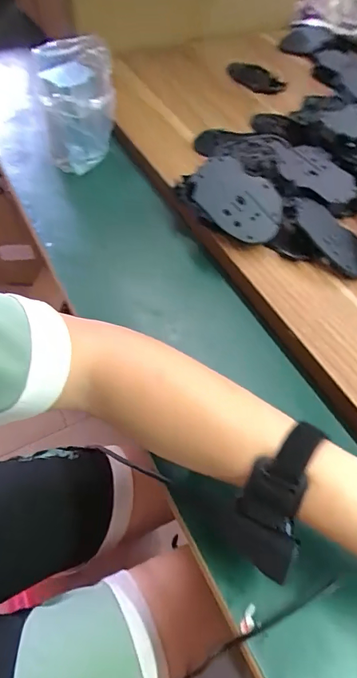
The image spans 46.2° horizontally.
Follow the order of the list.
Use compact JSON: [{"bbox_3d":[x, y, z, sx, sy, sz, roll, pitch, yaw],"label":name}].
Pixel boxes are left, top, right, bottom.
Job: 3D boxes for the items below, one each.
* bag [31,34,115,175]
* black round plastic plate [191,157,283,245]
[{"bbox_3d":[-0.130,-0.290,0.531,0.097,0.132,0.075,-8,56,-9],"label":"bag"},{"bbox_3d":[0.067,-0.154,0.466,0.106,0.015,0.066,37,90,-4],"label":"black round plastic plate"}]

